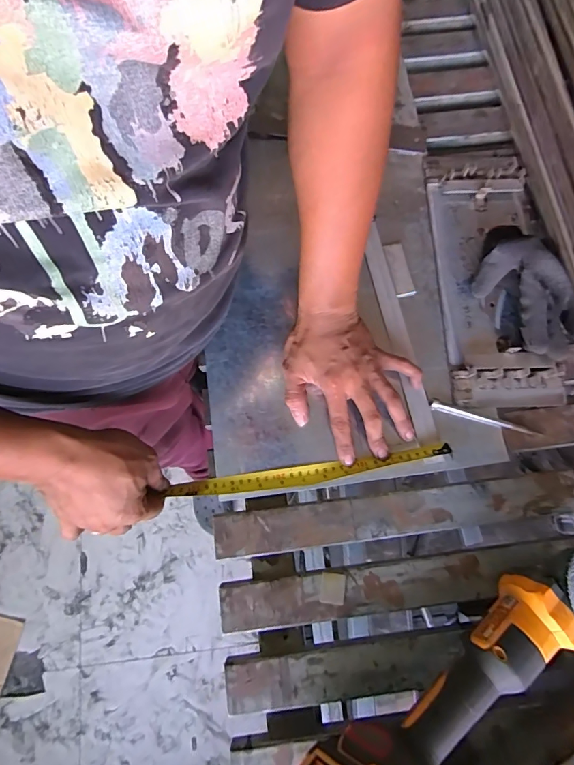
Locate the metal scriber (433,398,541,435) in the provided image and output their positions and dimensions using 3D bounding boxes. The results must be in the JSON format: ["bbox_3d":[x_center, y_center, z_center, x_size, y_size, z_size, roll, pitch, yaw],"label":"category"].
[{"bbox_3d":[0.237,0.042,0.495,0.130,0.008,0.011,14,76,3],"label":"metal scriber"}]

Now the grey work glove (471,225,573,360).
[{"bbox_3d":[0.300,-0.118,0.507,0.095,0.055,0.180,-29,77,-7],"label":"grey work glove"}]

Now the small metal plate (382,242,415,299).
[{"bbox_3d":[0.148,-0.149,0.545,0.027,0.005,0.072,-13,76,-4],"label":"small metal plate"}]

